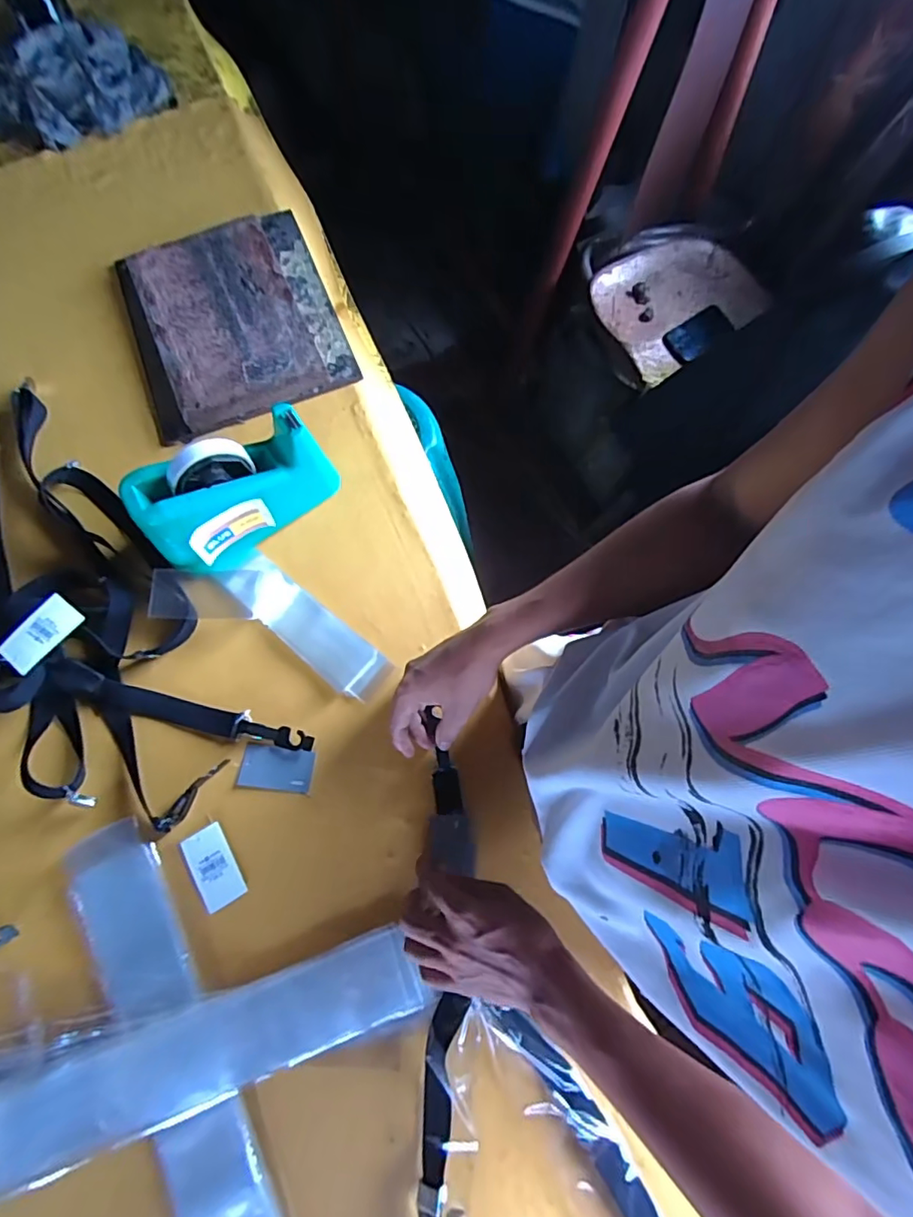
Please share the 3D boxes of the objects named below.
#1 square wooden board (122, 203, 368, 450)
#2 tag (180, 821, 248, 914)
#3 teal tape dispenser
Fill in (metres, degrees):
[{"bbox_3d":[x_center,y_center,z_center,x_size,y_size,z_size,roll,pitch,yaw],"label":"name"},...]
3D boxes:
[{"bbox_3d":[-0.289,-0.372,0.692,0.247,0.030,0.288,-21,73,-7],"label":"square wooden board"},{"bbox_3d":[-0.234,0.248,0.519,0.039,0.004,0.072,-31,75,-9],"label":"tag"},{"bbox_3d":[-0.230,-0.121,0.574,0.200,0.106,0.082,-30,75,-9],"label":"teal tape dispenser"}]

